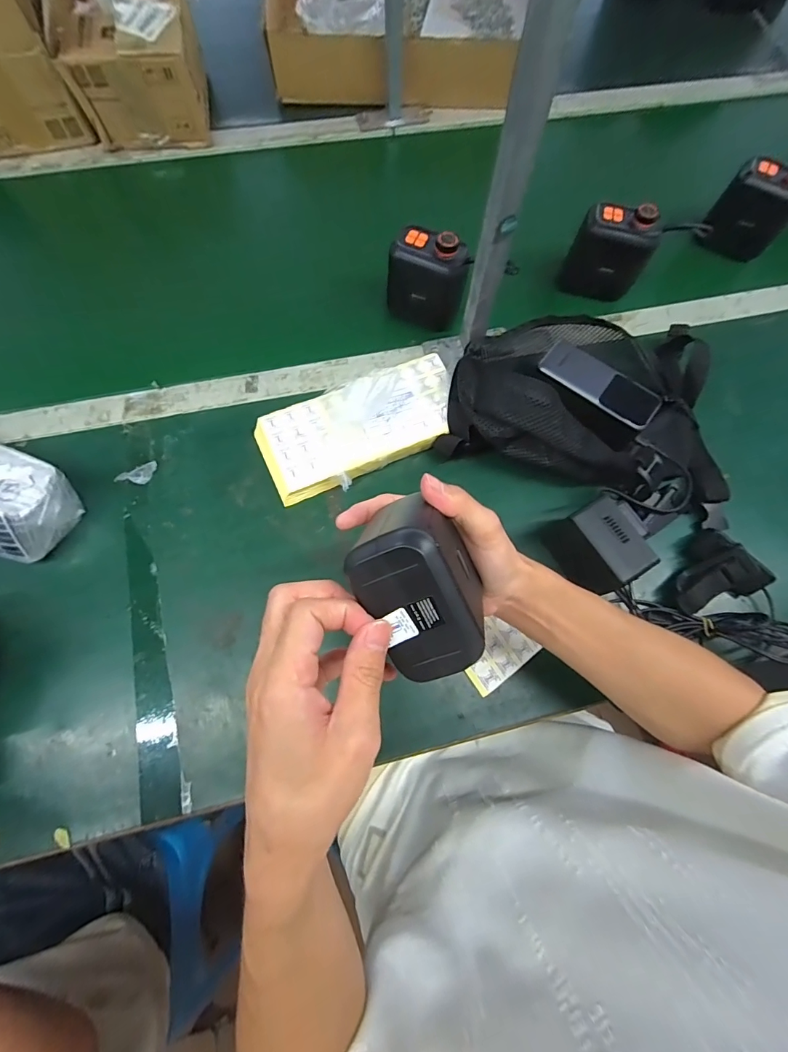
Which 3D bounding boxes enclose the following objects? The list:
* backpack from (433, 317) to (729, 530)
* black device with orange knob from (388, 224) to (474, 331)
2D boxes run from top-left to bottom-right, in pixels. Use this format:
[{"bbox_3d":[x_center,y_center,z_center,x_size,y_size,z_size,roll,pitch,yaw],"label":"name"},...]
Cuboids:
[{"bbox_3d":[0.218,-0.135,0.452,0.305,0.077,0.219,15,72,4],"label":"backpack"},{"bbox_3d":[0.041,-0.290,0.503,0.088,0.101,0.039,25,73,7],"label":"black device with orange knob"}]

